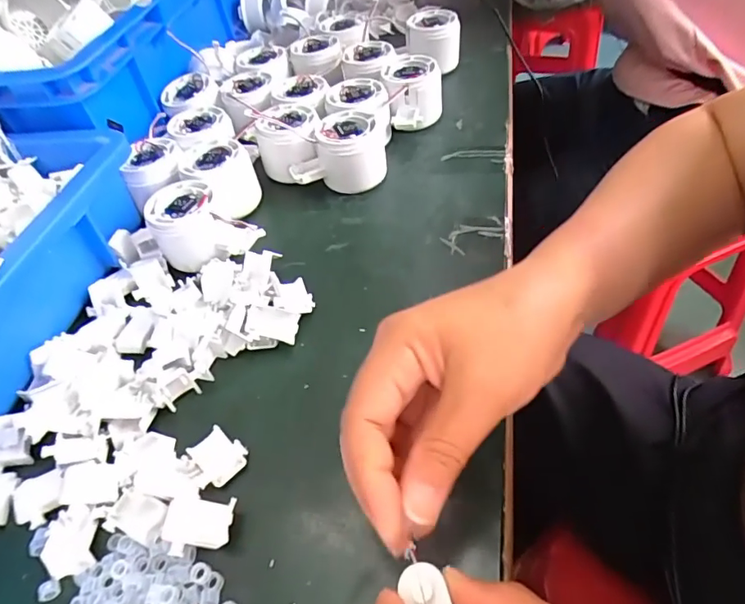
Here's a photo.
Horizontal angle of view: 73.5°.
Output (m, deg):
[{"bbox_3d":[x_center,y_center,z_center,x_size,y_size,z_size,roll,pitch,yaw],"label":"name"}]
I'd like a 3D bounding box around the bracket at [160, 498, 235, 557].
[{"bbox_3d":[-0.089,0.115,0.255,0.035,0.009,0.026,-2,49,6],"label":"bracket"}]

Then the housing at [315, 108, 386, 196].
[{"bbox_3d":[-0.017,-0.130,0.437,0.055,0.054,0.052,-4,49,4],"label":"housing"}]

